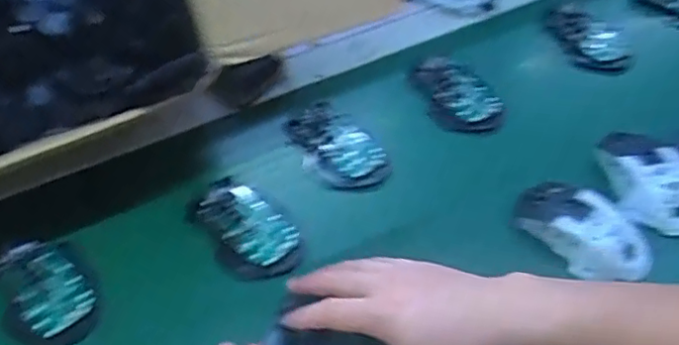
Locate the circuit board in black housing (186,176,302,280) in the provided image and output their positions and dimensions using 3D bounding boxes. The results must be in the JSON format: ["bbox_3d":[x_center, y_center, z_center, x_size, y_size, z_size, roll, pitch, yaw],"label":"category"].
[{"bbox_3d":[-0.085,0.049,0.571,0.104,0.019,0.069,33,58,24],"label":"circuit board in black housing"}]

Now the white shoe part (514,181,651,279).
[{"bbox_3d":[0.215,0.046,0.559,0.064,0.039,0.113,-35,58,-24],"label":"white shoe part"}]

